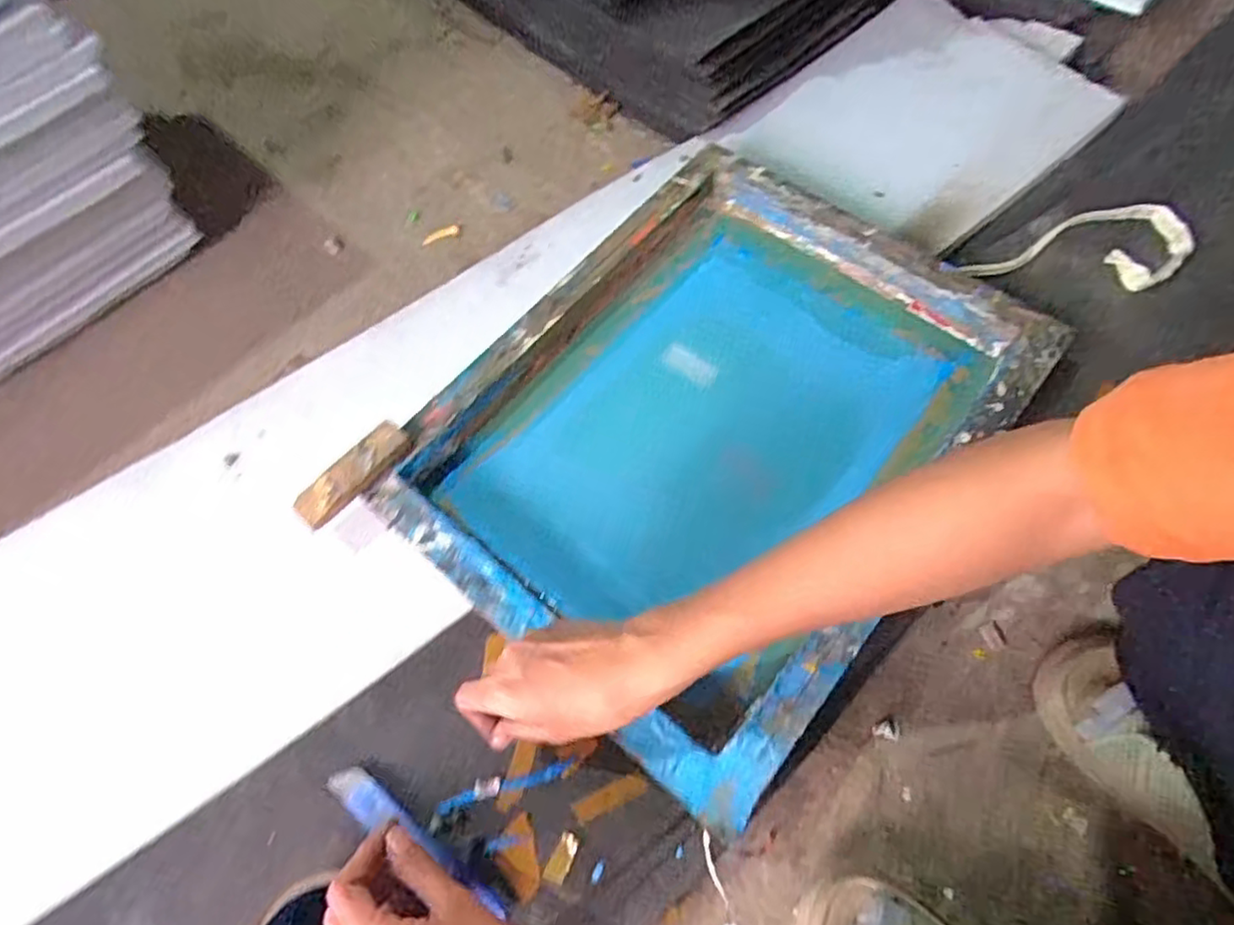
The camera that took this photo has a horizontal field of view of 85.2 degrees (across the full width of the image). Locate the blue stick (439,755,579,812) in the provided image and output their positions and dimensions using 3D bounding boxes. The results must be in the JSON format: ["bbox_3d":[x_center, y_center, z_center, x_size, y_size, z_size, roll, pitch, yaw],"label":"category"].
[{"bbox_3d":[-0.072,0.211,0.441,0.089,0.005,0.012,-14,65,-5],"label":"blue stick"}]

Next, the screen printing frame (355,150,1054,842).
[{"bbox_3d":[0.077,-0.035,0.530,0.353,0.071,0.449,36,71,16],"label":"screen printing frame"}]

